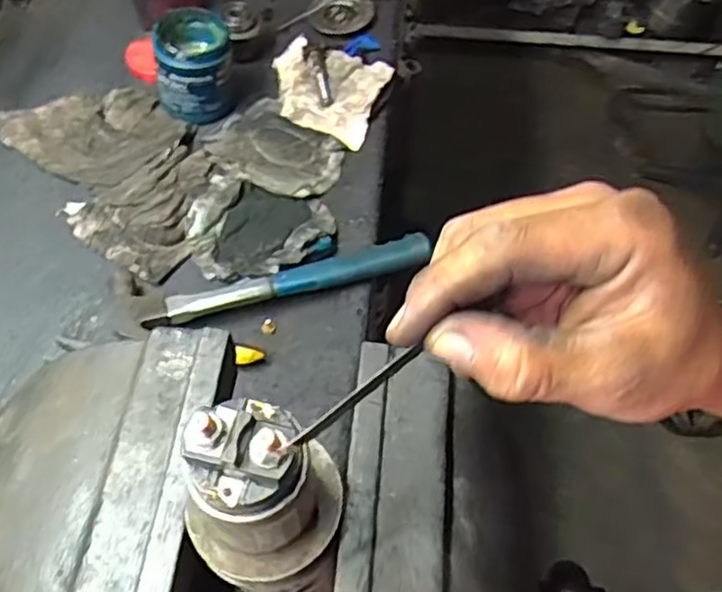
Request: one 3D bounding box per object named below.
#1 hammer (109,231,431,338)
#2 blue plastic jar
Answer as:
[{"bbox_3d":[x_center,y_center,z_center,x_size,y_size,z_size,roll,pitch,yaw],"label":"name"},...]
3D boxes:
[{"bbox_3d":[-0.091,-0.033,0.723,0.320,0.048,0.094,-19,58,-14],"label":"hammer"},{"bbox_3d":[-0.199,-0.276,0.841,0.086,0.089,0.100,-2,56,-3],"label":"blue plastic jar"}]

